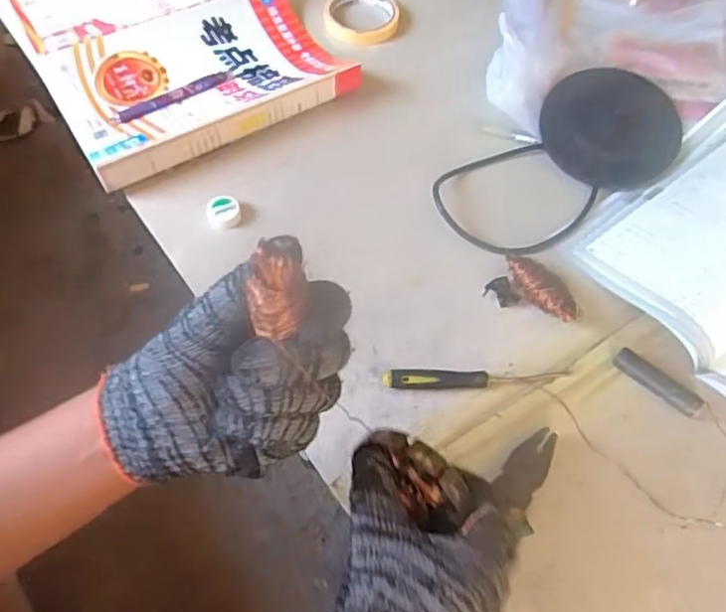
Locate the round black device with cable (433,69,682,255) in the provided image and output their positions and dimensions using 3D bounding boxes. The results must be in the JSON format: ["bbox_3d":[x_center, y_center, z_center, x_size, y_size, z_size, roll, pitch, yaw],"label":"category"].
[{"bbox_3d":[0.205,-0.153,0.618,0.280,0.048,0.144,-32,67,-19],"label":"round black device with cable"}]

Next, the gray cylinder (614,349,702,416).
[{"bbox_3d":[0.246,0.064,0.511,0.075,0.015,0.019,40,66,18],"label":"gray cylinder"}]

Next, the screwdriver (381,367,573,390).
[{"bbox_3d":[0.097,0.061,0.512,0.160,0.011,0.016,0,61,-4],"label":"screwdriver"}]

